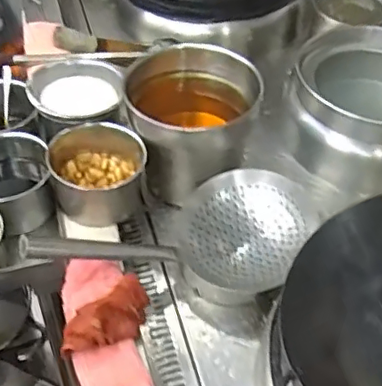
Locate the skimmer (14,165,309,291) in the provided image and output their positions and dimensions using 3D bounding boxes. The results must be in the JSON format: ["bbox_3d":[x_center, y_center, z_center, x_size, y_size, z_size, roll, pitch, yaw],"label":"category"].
[{"bbox_3d":[-0.024,0.087,0.901,0.459,0.108,0.201,-9,47,-28],"label":"skimmer"}]

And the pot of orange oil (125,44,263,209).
[{"bbox_3d":[0.010,-0.123,1.052,0.217,0.203,0.216,2,47,-2],"label":"pot of orange oil"}]

